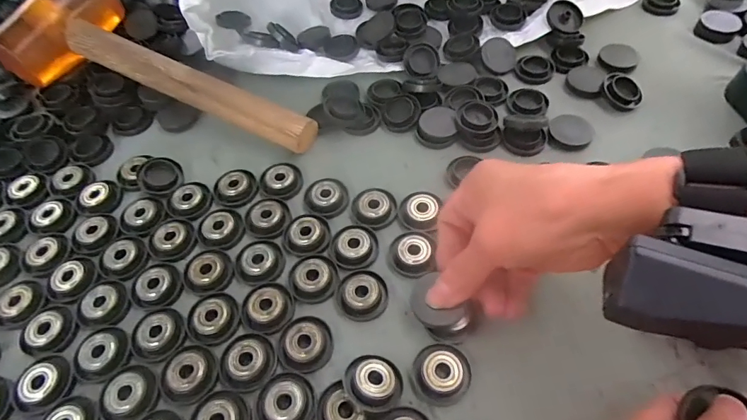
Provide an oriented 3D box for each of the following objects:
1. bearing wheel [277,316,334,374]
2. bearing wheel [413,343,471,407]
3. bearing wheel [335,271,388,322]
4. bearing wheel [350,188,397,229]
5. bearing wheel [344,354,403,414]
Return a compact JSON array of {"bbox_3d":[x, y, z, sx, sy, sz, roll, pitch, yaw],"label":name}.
[{"bbox_3d":[-0.041,0.078,0.256,0.031,0.008,0.031,-2,56,3],"label":"bearing wheel"},{"bbox_3d":[0.038,0.090,0.242,0.031,0.010,0.031,-2,56,3],"label":"bearing wheel"},{"bbox_3d":[-0.007,0.053,0.272,0.031,0.009,0.028,-2,56,4],"label":"bearing wheel"},{"bbox_3d":[0.001,-0.002,0.308,0.029,0.010,0.028,-2,56,3],"label":"bearing wheel"},{"bbox_3d":[0.000,0.095,0.238,0.031,0.009,0.031,9,59,-15],"label":"bearing wheel"}]

